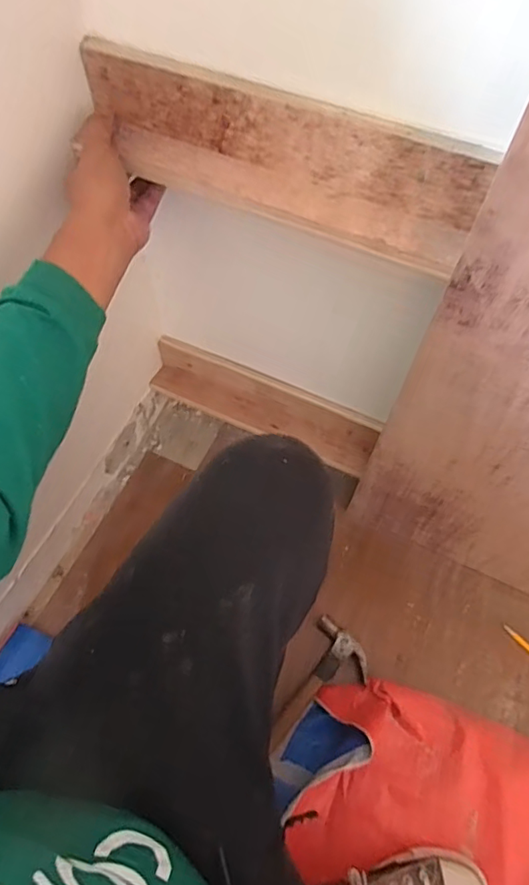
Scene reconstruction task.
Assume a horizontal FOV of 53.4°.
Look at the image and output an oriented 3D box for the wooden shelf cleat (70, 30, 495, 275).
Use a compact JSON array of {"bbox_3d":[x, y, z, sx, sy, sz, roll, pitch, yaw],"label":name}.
[{"bbox_3d":[-0.001,-0.252,0.461,0.377,0.077,0.065,24,64,10],"label":"wooden shelf cleat"}]

